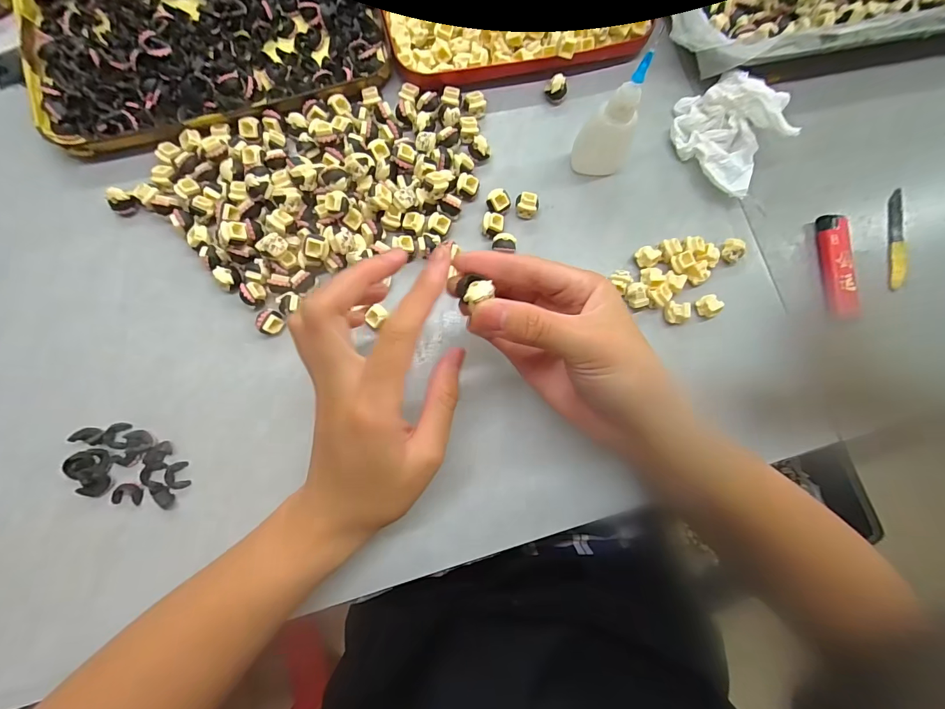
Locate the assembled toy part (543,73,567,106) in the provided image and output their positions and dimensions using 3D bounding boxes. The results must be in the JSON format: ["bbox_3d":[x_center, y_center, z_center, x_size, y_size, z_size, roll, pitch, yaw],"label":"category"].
[{"bbox_3d":[0.063,-0.200,0.308,0.017,0.017,0.013,16,80,0],"label":"assembled toy part"}]

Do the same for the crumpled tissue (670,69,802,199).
[{"bbox_3d":[0.186,-0.160,0.295,0.059,0.038,0.083,-26,83,-7],"label":"crumpled tissue"}]

